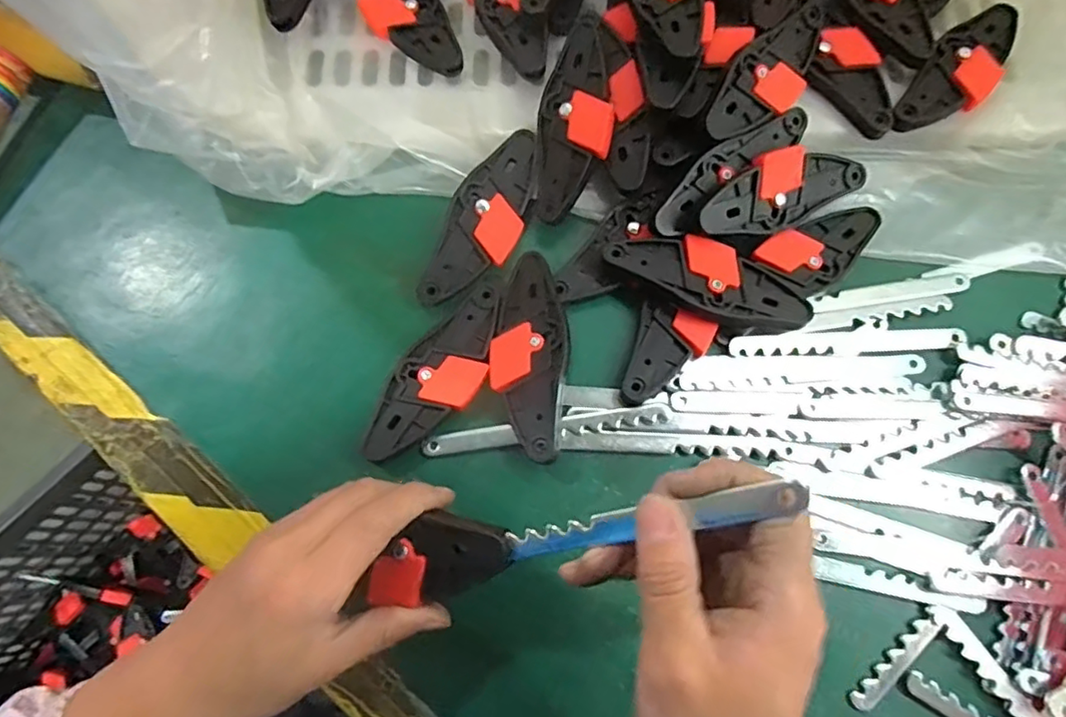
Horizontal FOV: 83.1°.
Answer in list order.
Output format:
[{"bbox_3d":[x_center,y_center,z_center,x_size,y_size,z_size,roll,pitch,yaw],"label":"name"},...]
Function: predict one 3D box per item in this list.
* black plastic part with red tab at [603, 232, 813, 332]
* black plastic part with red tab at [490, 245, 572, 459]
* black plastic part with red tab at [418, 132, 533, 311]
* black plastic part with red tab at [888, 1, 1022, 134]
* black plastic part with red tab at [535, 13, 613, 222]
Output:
[{"bbox_3d":[0.107,-0.048,0.370,0.122,0.015,0.046,27,75,7],"label":"black plastic part with red tab"},{"bbox_3d":[-0.002,-0.003,0.361,0.044,0.013,0.121,7,73,2],"label":"black plastic part with red tab"},{"bbox_3d":[-0.031,-0.087,0.380,0.045,0.011,0.122,26,79,7],"label":"black plastic part with red tab"},{"bbox_3d":[0.291,-0.195,0.408,0.044,0.015,0.123,36,76,10],"label":"black plastic part with red tab"},{"bbox_3d":[0.028,-0.153,0.385,0.045,0.013,0.128,10,91,3],"label":"black plastic part with red tab"}]

